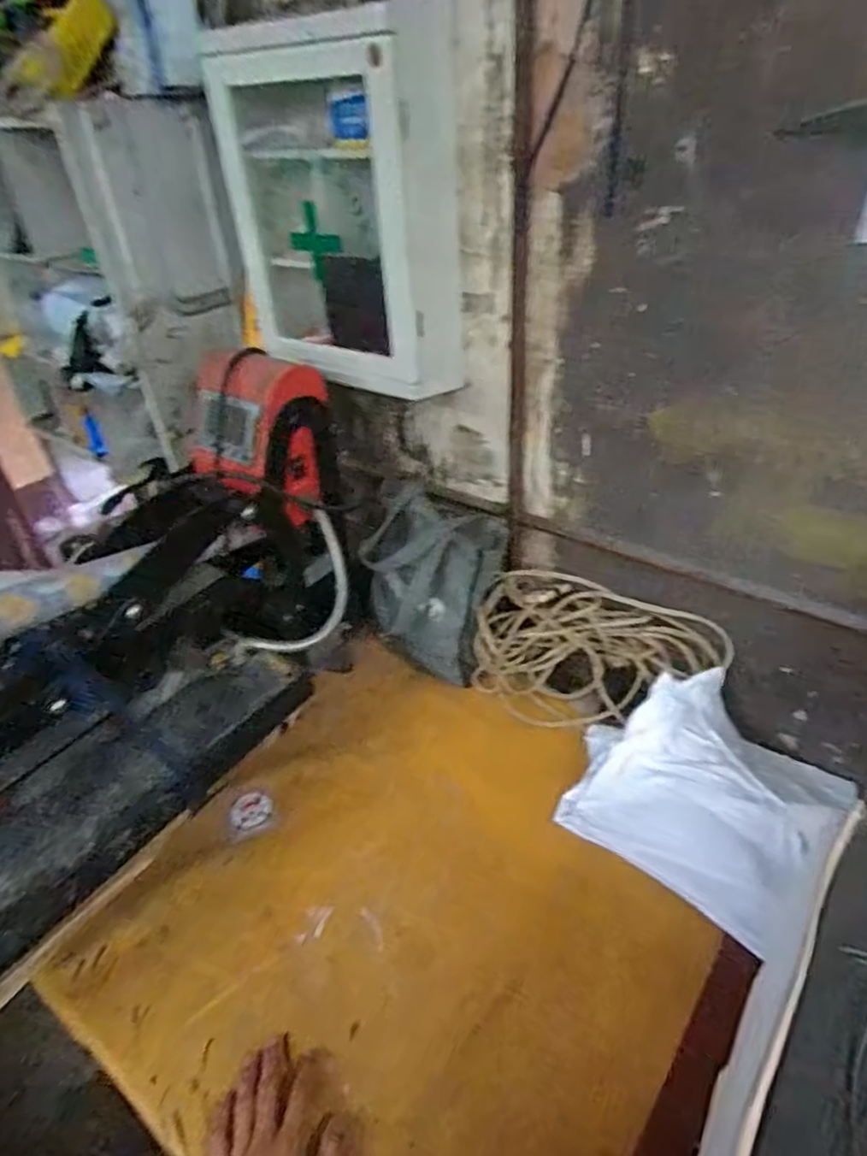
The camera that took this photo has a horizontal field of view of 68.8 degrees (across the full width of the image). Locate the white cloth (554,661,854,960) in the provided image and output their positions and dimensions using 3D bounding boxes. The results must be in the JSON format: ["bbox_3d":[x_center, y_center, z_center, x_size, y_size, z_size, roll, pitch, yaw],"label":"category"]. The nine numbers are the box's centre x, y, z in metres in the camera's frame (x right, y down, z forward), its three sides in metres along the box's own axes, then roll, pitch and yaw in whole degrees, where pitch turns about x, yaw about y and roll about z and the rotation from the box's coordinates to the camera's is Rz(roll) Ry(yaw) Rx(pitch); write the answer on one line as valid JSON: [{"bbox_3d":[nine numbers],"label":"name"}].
[{"bbox_3d":[0.339,0.252,0.800,0.296,0.096,0.287,26,46,35],"label":"white cloth"}]

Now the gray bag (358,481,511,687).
[{"bbox_3d":[0.000,0.010,0.994,0.214,0.268,0.132,8,38,17],"label":"gray bag"}]

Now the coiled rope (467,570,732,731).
[{"bbox_3d":[0.241,0.123,0.947,0.339,0.151,0.169,17,42,27],"label":"coiled rope"}]

